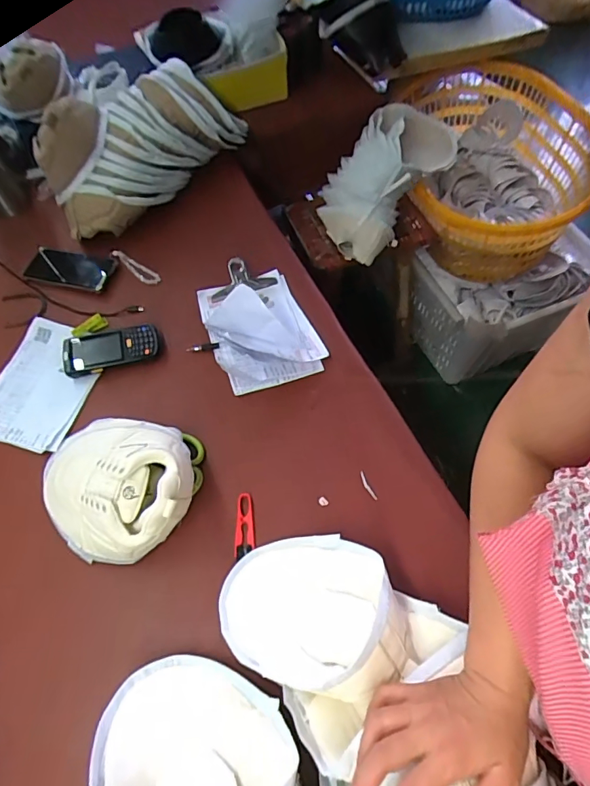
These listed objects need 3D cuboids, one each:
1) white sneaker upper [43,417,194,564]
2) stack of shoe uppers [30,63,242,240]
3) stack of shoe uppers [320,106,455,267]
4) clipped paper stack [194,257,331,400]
[{"bbox_3d":[-0.240,0.113,0.601,0.216,0.102,0.181,9,61,5],"label":"white sneaker upper"},{"bbox_3d":[-0.305,-0.514,0.936,0.195,0.181,0.438,35,66,18],"label":"stack of shoe uppers"},{"bbox_3d":[0.213,-0.527,1.120,0.204,0.189,0.353,38,67,19],"label":"stack of shoe uppers"},{"bbox_3d":[-0.063,-0.133,0.751,0.166,0.092,0.233,-19,62,-10],"label":"clipped paper stack"}]

